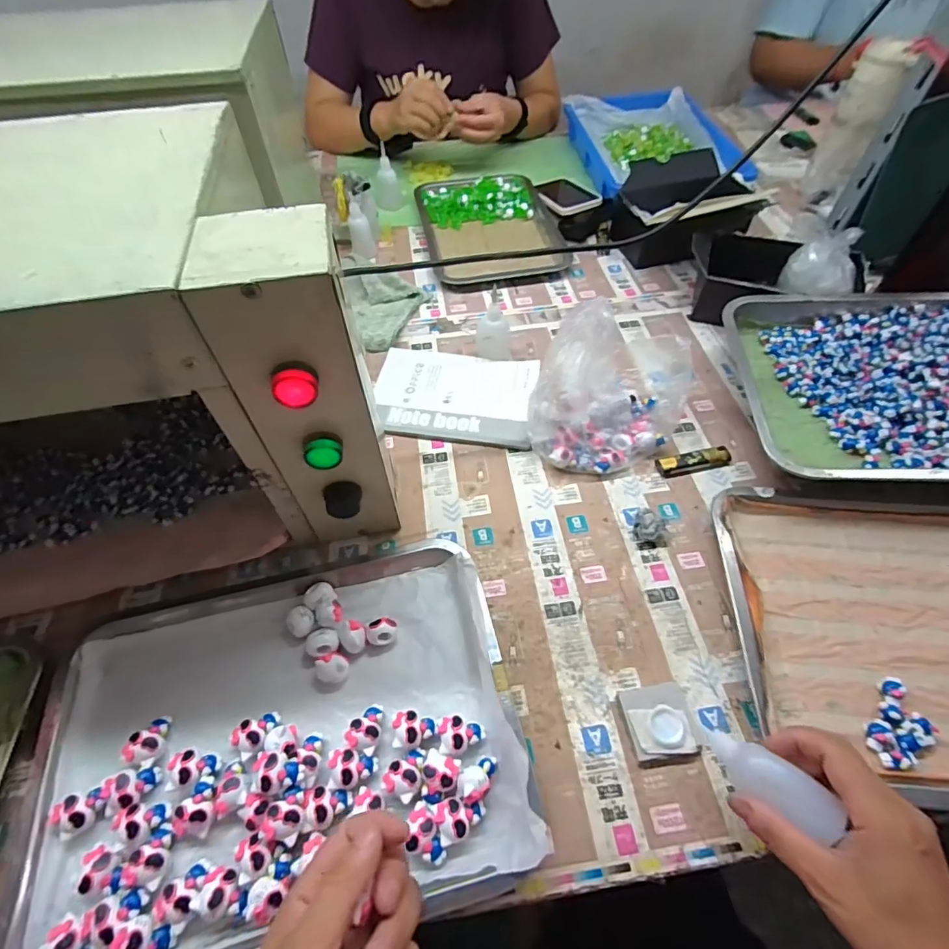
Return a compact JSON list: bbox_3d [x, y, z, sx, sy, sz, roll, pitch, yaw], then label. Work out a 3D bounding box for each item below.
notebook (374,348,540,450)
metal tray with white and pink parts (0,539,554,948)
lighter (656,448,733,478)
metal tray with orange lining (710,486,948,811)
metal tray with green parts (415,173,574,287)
[{"bbox_3d":[-0.025,-0.099,0.603,0.192,0.012,0.139,6,52,6],"label":"notebook"},{"bbox_3d":[-0.146,0.191,0.377,0.343,0.037,0.263,-12,55,-7],"label":"metal tray with white and pink parts"},{"bbox_3d":[0.238,-0.013,0.533,0.080,0.015,0.021,-10,55,-6],"label":"lighter"},{"bbox_3d":[0.378,0.133,0.421,0.303,0.048,0.257,4,55,4],"label":"metal tray with orange lining"},{"bbox_3d":[0.023,-0.419,0.815,0.212,0.024,0.286,-10,55,-6],"label":"metal tray with green parts"}]

